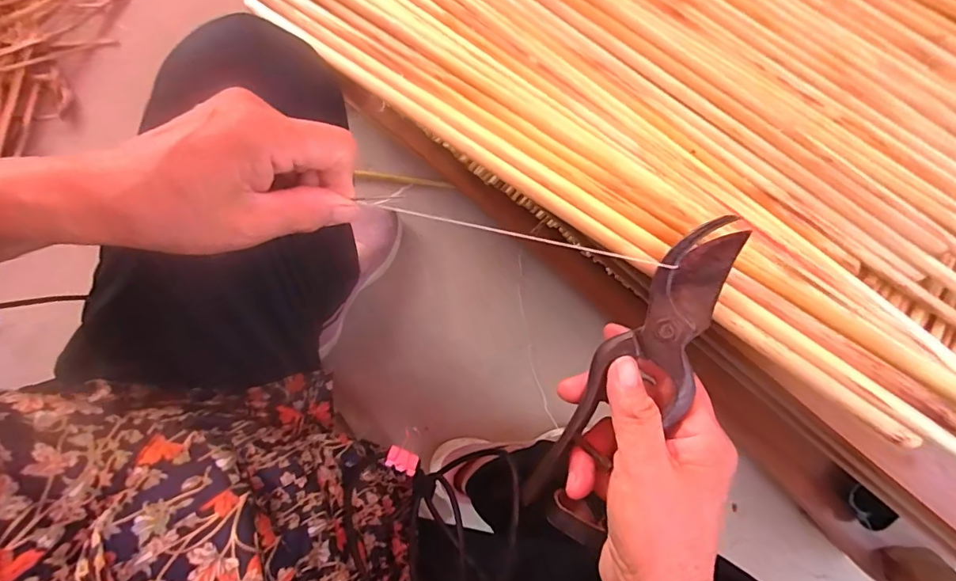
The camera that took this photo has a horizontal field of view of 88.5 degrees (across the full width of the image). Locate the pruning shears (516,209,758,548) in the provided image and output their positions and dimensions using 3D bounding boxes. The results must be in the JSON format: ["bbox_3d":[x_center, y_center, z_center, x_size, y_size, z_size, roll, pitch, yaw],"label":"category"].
[{"bbox_3d":[0.086,0.051,0.262,0.048,0.016,0.184,31,104,9],"label":"pruning shears"}]

